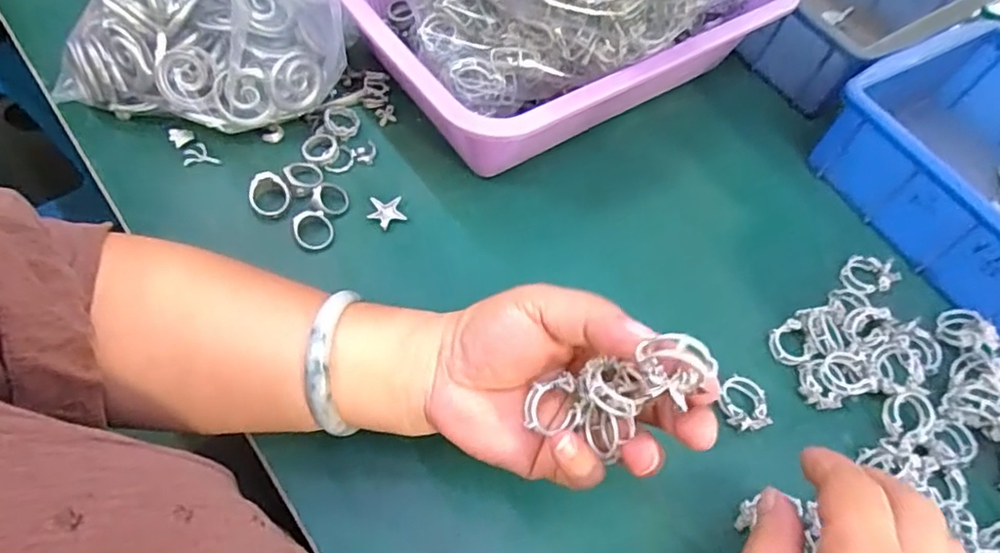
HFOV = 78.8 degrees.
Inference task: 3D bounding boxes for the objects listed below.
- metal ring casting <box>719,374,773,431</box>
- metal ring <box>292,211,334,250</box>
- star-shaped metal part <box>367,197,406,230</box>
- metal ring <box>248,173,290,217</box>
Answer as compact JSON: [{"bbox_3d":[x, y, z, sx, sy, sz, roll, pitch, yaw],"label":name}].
[{"bbox_3d":[0.138,0.073,0.348,0.025,0.014,0.030,5,60,-4],"label":"metal ring casting"},{"bbox_3d":[-0.115,-0.029,0.375,0.023,0.006,0.024,3,60,-5],"label":"metal ring"},{"bbox_3d":[-0.073,-0.041,0.390,0.023,0.004,0.021,-3,61,-5],"label":"star-shaped metal part"},{"bbox_3d":[-0.145,-0.051,0.382,0.024,0.014,0.025,3,60,-5],"label":"metal ring"}]

